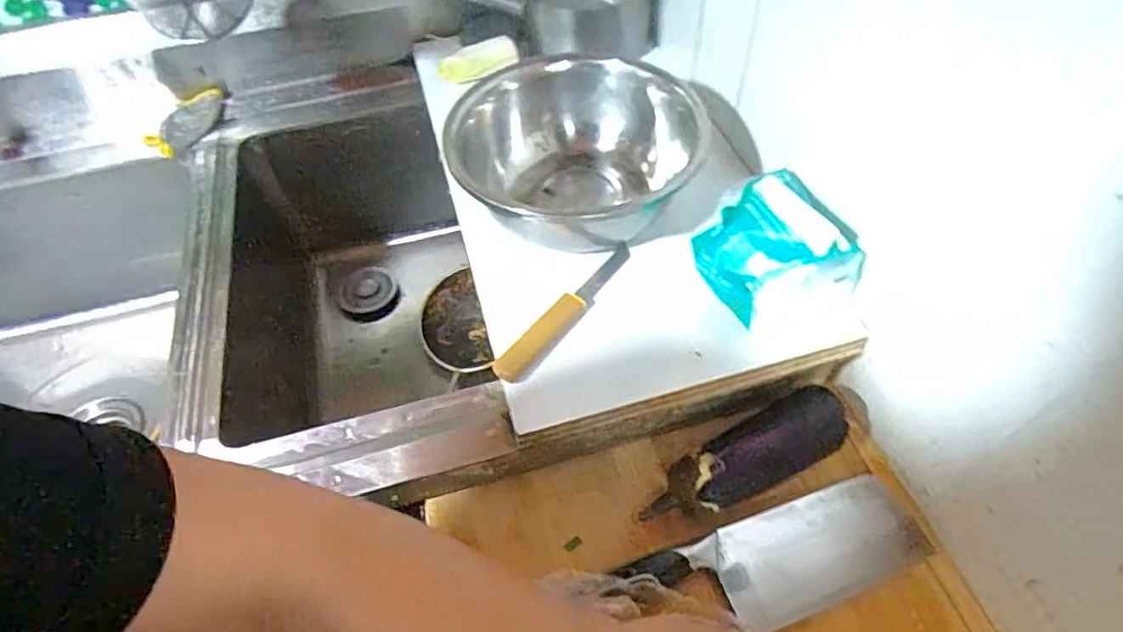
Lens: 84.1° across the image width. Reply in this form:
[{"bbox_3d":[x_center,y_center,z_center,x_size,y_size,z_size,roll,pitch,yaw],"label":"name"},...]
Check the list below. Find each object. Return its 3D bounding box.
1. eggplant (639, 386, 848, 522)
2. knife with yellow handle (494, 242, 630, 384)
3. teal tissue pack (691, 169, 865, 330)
[{"bbox_3d":[0.143,0.112,0.505,0.178,0.051,0.064,-19,54,-11],"label":"eggplant"},{"bbox_3d":[0.006,-0.005,0.538,0.024,0.022,0.170,33,61,25],"label":"knife with yellow handle"},{"bbox_3d":[0.174,-0.060,0.519,0.108,0.063,0.121,-15,53,-8],"label":"teal tissue pack"}]

